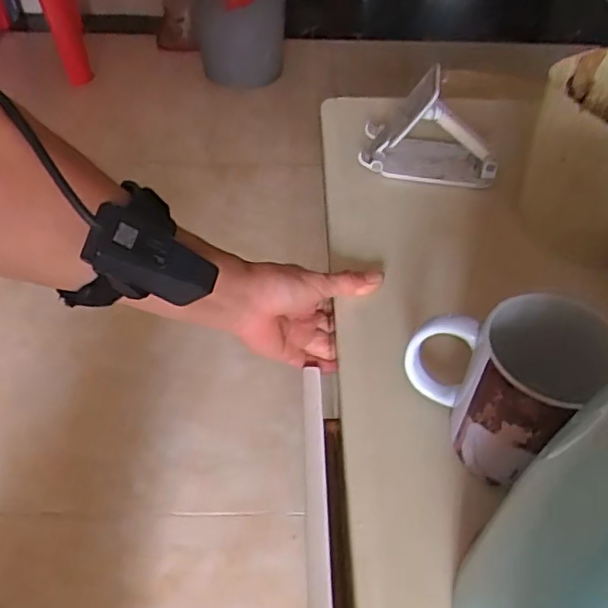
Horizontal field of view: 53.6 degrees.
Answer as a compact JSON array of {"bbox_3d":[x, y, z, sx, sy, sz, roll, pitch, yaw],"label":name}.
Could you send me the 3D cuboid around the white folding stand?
[{"bbox_3d":[0.121,-0.169,0.570,0.123,0.080,0.070,6,48,4],"label":"white folding stand"}]

